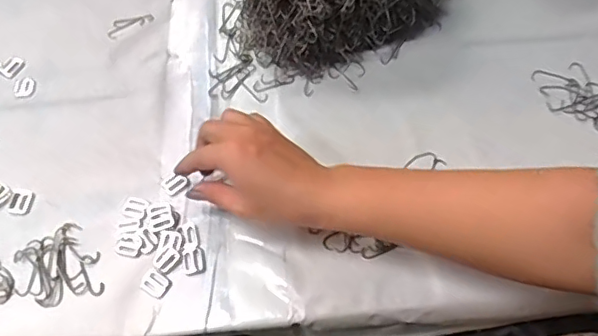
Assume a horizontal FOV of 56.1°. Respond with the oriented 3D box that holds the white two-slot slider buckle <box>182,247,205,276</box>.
[{"bbox_3d":[-0.088,0.078,0.469,0.018,0.004,0.021,-9,62,-4],"label":"white two-slot slider buckle"}]

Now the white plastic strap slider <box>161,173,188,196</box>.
[{"bbox_3d":[-0.111,0.013,0.500,0.020,0.004,0.018,-39,68,-18],"label":"white plastic strap slider"}]

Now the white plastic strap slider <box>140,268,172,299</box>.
[{"bbox_3d":[-0.117,0.095,0.460,0.023,0.004,0.019,27,66,15],"label":"white plastic strap slider"}]

